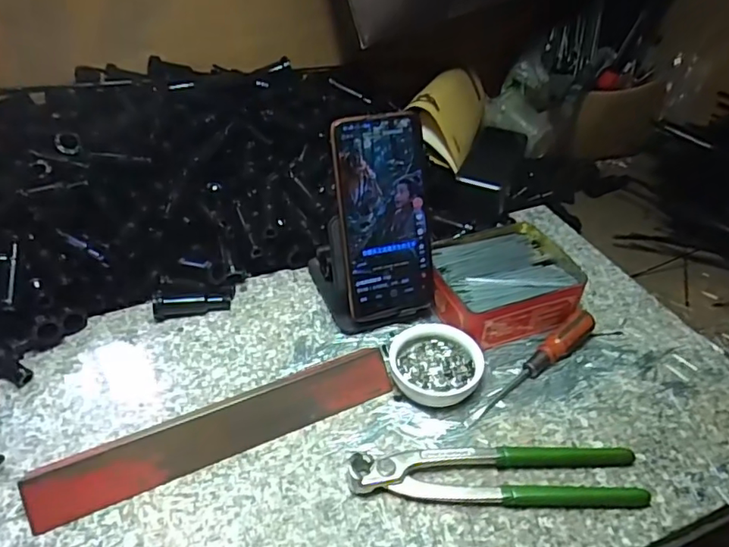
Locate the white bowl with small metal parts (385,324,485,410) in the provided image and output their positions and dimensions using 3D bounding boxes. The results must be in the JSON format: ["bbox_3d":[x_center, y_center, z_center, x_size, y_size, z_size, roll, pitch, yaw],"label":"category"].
[{"bbox_3d":[0.056,0.074,0.453,0.072,0.027,0.061,10,42,12],"label":"white bowl with small metal parts"}]

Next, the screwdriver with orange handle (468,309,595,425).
[{"bbox_3d":[0.140,0.074,0.458,0.148,0.022,0.019,-31,49,-31],"label":"screwdriver with orange handle"}]

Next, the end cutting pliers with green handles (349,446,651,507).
[{"bbox_3d":[0.091,0.138,0.388,0.198,0.017,0.040,-1,41,-2],"label":"end cutting pliers with green handles"}]

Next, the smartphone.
[{"bbox_3d":[0.018,-0.045,0.472,0.078,0.166,0.005,-13,17,-19],"label":"smartphone"}]

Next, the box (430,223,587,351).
[{"bbox_3d":[0.123,0.010,0.519,0.125,0.044,0.107,-14,42,-16],"label":"box"}]

